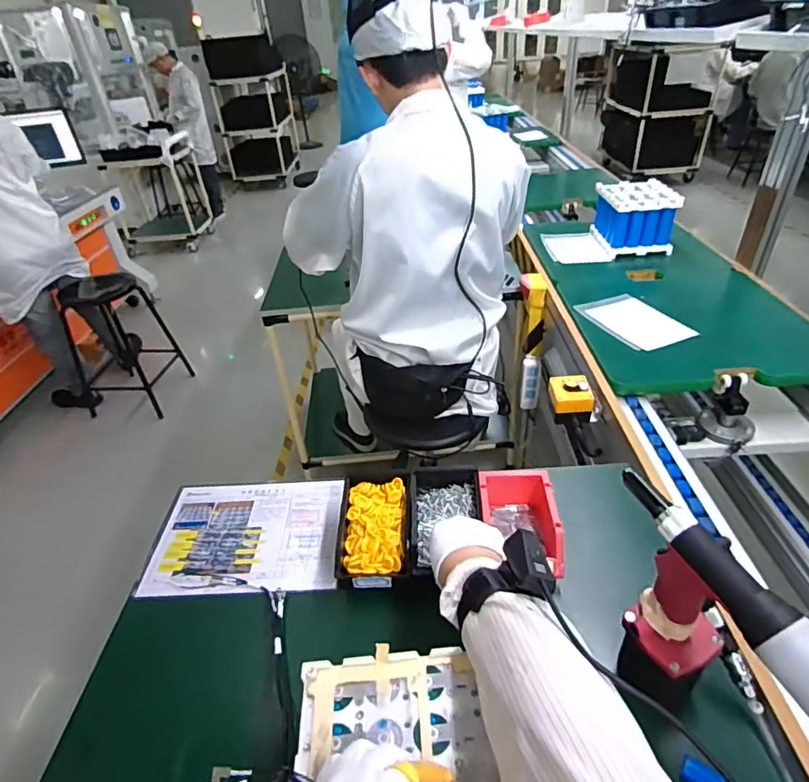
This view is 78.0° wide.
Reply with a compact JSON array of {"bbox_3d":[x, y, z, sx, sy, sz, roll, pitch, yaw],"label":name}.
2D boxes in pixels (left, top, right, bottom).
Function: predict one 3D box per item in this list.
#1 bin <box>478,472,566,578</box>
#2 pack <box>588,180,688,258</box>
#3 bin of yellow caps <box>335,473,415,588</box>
[{"bbox_3d":[0.169,0.198,0.743,0.106,0.075,0.161,-2,37,4],"label":"bin"},{"bbox_3d":[0.700,-0.529,1.542,0.201,0.180,0.235,-2,37,5],"label":"pack"},{"bbox_3d":[-0.039,0.206,0.753,0.105,0.061,0.182,-2,37,5],"label":"bin of yellow caps"}]

